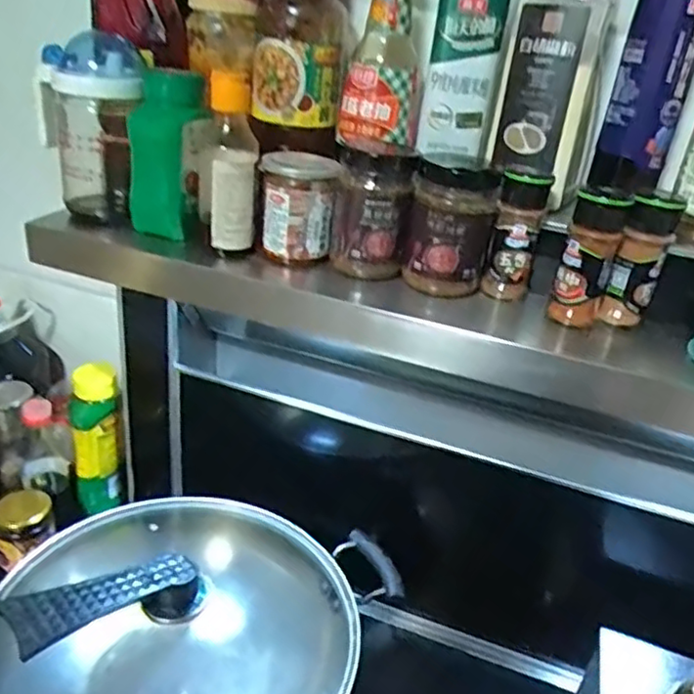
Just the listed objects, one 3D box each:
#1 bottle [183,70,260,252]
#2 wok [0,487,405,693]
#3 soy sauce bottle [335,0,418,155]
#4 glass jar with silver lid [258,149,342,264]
[{"bbox_3d":[-0.105,-0.154,0.554,0.056,0.131,0.058,0,30,-12],"label":"bottle"},{"bbox_3d":[-0.152,0.253,0.610,0.324,0.187,0.302,15,30,14],"label":"wok"},{"bbox_3d":[0.035,-0.272,0.586,0.070,0.181,0.055,5,29,-4],"label":"soy sauce bottle"},{"bbox_3d":[-0.042,-0.124,0.572,0.061,0.089,0.060,5,29,-3],"label":"glass jar with silver lid"}]

